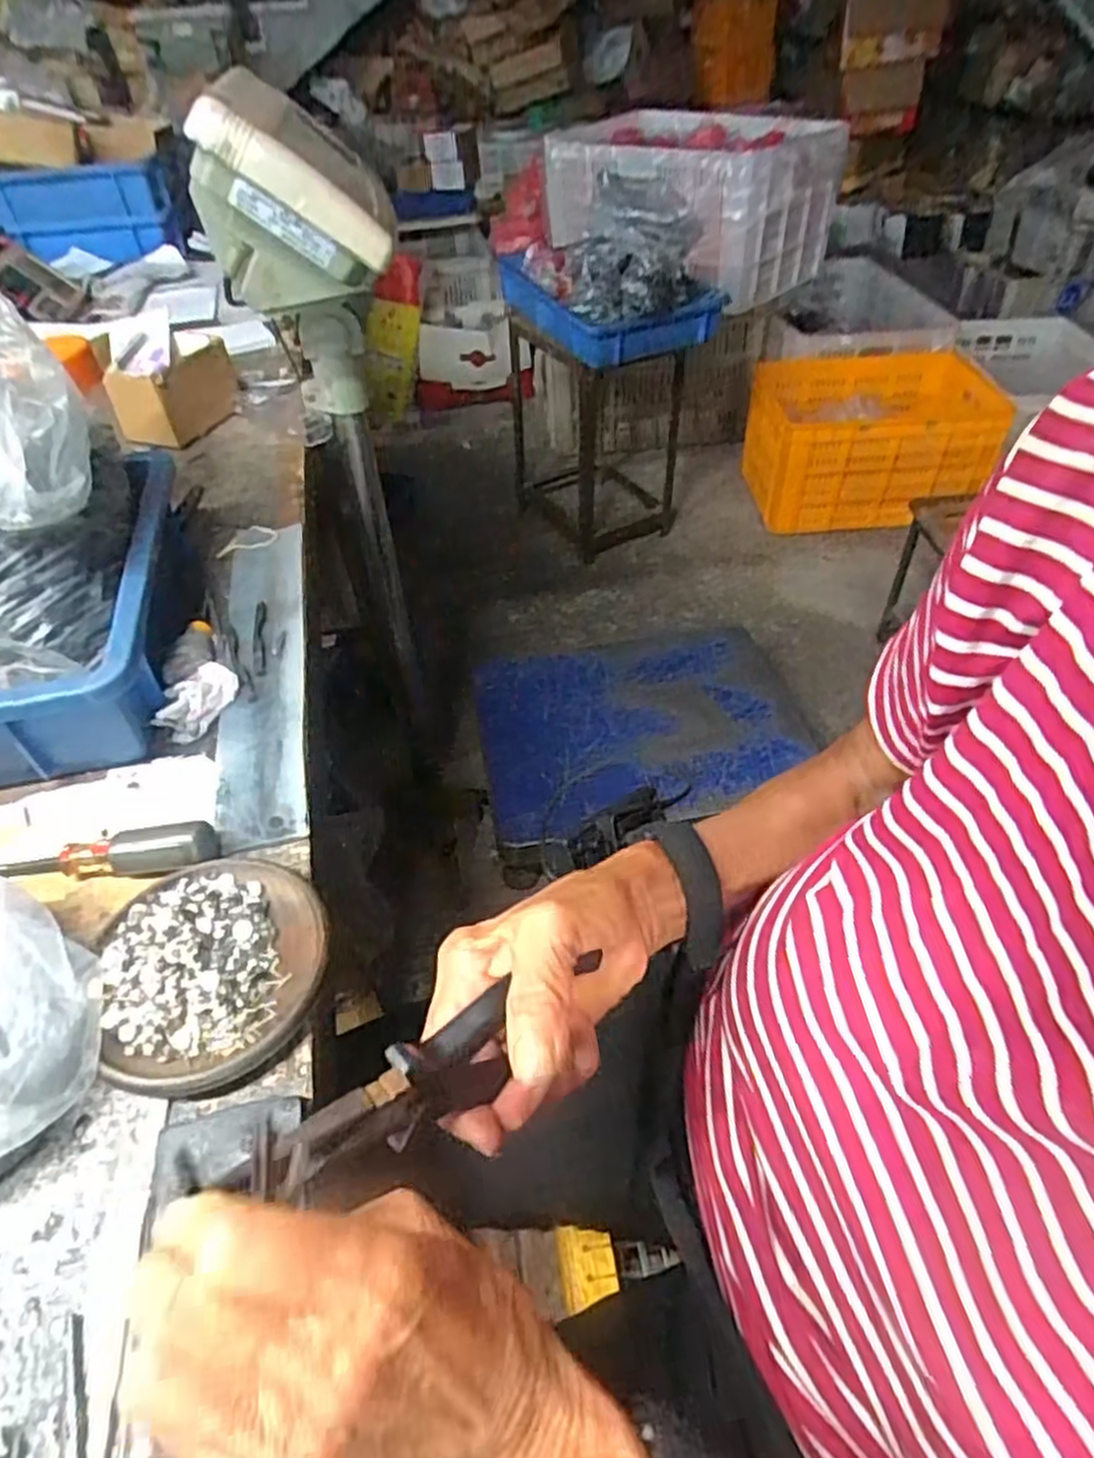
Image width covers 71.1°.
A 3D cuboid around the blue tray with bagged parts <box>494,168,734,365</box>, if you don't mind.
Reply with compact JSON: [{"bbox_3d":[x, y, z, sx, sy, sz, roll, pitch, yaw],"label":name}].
[{"bbox_3d":[0.111,-0.893,1.458,0.291,0.243,0.430,-17,47,-14],"label":"blue tray with bagged parts"}]

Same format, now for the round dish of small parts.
[{"bbox_3d":[-0.156,0.110,0.362,0.103,0.022,0.114,-23,49,-19],"label":"round dish of small parts"}]

